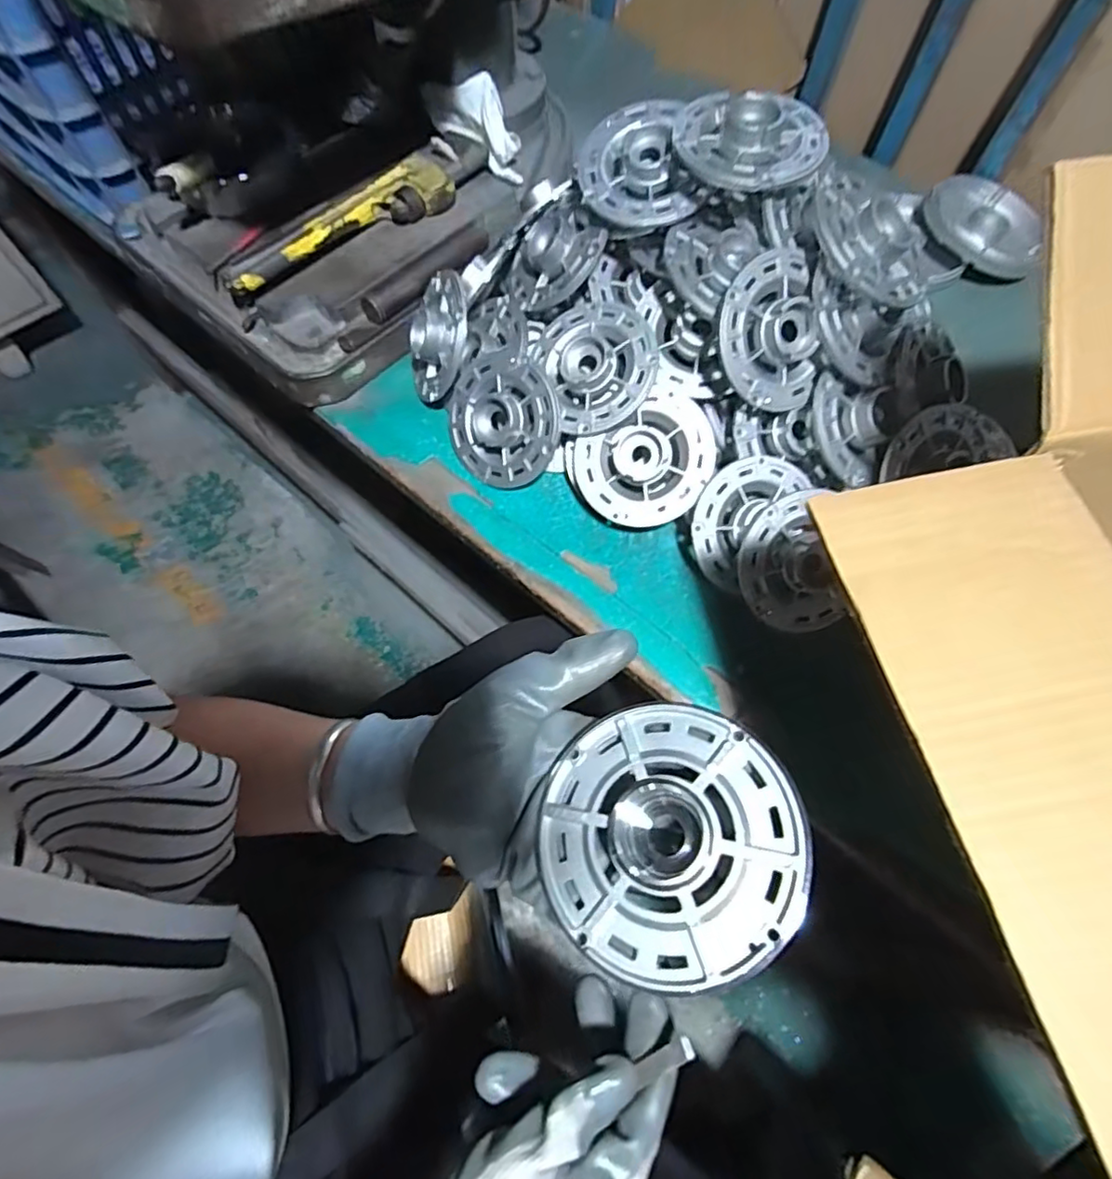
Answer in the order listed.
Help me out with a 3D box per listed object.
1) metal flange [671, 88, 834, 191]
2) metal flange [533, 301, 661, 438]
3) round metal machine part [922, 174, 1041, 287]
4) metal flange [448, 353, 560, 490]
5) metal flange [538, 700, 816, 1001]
[{"bbox_3d":[0.142,-0.329,0.442,0.105,0.025,0.085,14,66,4],"label":"metal flange"},{"bbox_3d":[0.035,-0.187,0.499,0.091,0.026,0.108,-24,76,16],"label":"metal flange"},{"bbox_3d":[0.474,-0.404,0.679,0.124,0.031,0.139,23,67,8],"label":"round metal machine part"},{"bbox_3d":[-0.047,-0.143,0.521,0.105,0.027,0.106,7,105,27],"label":"metal flange"},{"bbox_3d":[0.046,0.103,0.255,0.106,0.010,0.107,-25,57,8],"label":"metal flange"}]

